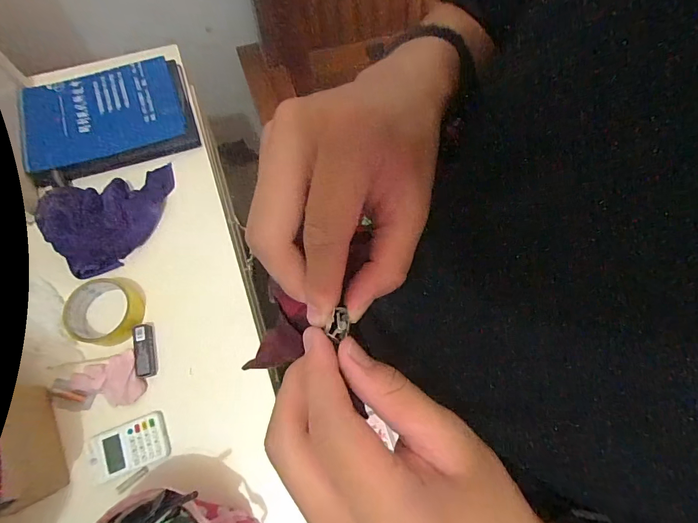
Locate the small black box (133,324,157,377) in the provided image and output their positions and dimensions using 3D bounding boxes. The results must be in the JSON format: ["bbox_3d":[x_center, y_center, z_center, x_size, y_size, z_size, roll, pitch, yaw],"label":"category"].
[{"bbox_3d":[-0.269,0.117,0.511,0.020,0.019,0.068,-13,72,-7],"label":"small black box"}]

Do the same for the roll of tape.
[{"bbox_3d":[-0.323,0.065,0.518,0.085,0.033,0.088,1,71,-2],"label":"roll of tape"}]

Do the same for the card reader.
[{"bbox_3d":[-0.270,0.227,0.477,0.084,0.022,0.056,-22,74,-9],"label":"card reader"}]

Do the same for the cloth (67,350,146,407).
[{"bbox_3d":[-0.312,0.157,0.498,0.088,0.020,0.064,-19,73,-9],"label":"cloth"}]

